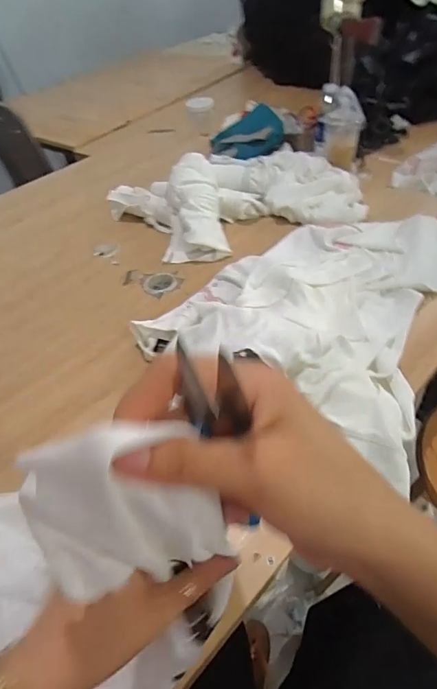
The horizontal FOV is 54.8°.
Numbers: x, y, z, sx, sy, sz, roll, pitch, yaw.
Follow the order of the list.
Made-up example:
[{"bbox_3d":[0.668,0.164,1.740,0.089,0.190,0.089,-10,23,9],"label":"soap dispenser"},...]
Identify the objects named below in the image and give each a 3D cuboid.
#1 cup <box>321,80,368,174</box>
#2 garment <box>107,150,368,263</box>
[{"bbox_3d":[0.318,-0.566,1.104,0.107,0.181,0.117,2,47,8],"label":"cup"},{"bbox_3d":[0.043,-0.341,0.950,0.549,0.131,0.327,-15,47,-8],"label":"garment"}]

